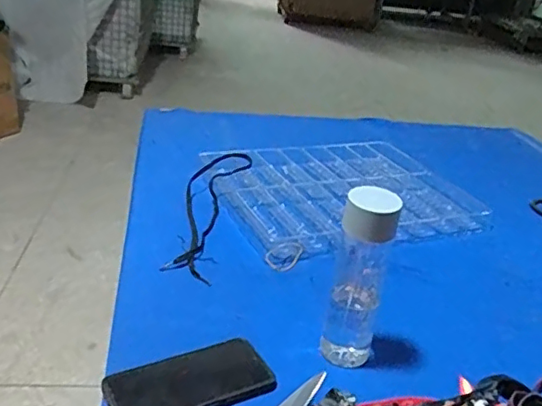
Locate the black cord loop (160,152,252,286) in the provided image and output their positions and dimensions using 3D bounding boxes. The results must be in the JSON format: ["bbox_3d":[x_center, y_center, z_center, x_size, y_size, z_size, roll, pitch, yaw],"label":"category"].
[{"bbox_3d":[-0.105,0.000,0.928,0.096,0.046,0.370,8,26,3],"label":"black cord loop"}]

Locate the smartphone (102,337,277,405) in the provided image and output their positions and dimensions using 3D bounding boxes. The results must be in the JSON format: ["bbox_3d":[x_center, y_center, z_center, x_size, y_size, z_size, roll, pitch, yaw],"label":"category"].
[{"bbox_3d":[-0.082,0.182,0.587,0.163,0.005,0.086,-9,30,-29],"label":"smartphone"}]

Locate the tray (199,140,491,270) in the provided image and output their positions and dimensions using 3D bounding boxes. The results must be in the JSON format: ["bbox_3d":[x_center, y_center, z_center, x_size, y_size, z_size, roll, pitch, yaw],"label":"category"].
[{"bbox_3d":[0.140,-0.025,1.053,0.469,0.034,0.355,-7,29,-25],"label":"tray"}]

